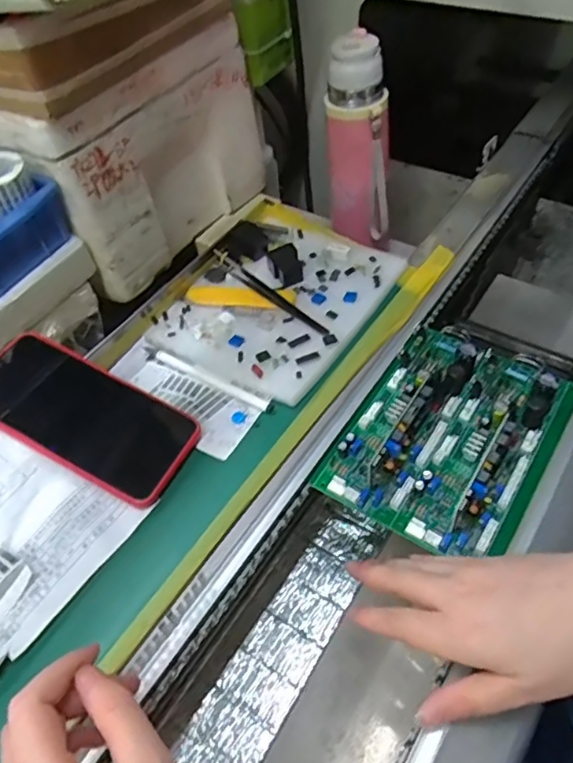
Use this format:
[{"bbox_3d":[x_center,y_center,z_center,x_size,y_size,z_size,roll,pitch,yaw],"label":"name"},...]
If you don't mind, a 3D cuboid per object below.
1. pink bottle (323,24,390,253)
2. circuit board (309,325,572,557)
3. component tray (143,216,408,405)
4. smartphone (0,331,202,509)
[{"bbox_3d":[0.079,-0.243,0.609,0.067,0.206,0.057,4,50,8],"label":"pink bottle"},{"bbox_3d":[0.122,0.029,0.416,0.130,0.038,0.180,27,57,25],"label":"circuit board"},{"bbox_3d":[-0.008,-0.074,0.504,0.158,0.030,0.184,25,56,23],"label":"component tray"},{"bbox_3d":[-0.148,0.024,0.422,0.161,0.014,0.076,28,56,9],"label":"smartphone"}]

